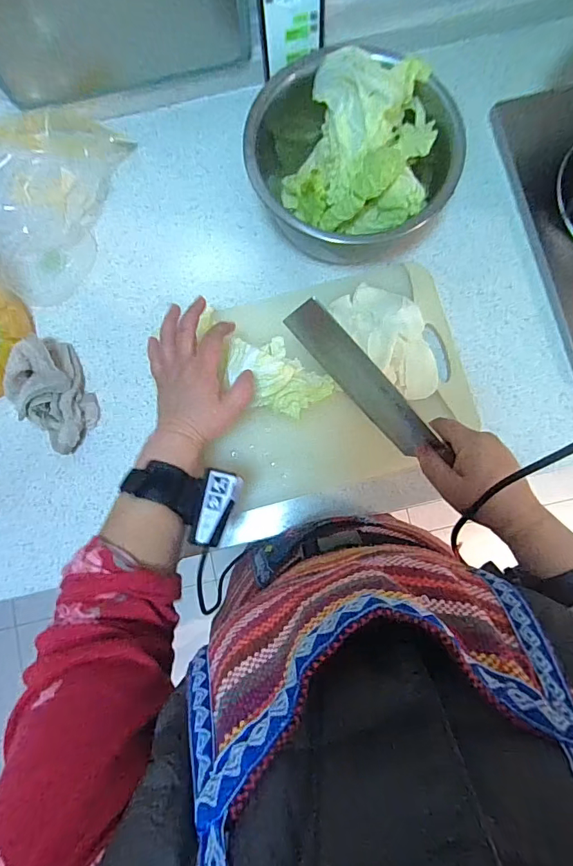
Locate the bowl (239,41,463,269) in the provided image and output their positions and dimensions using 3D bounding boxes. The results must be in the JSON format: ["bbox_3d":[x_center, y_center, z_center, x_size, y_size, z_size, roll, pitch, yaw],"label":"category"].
[{"bbox_3d":[0.075,-0.311,0.503,0.224,0.130,0.181,13,82,3],"label":"bowl"}]

